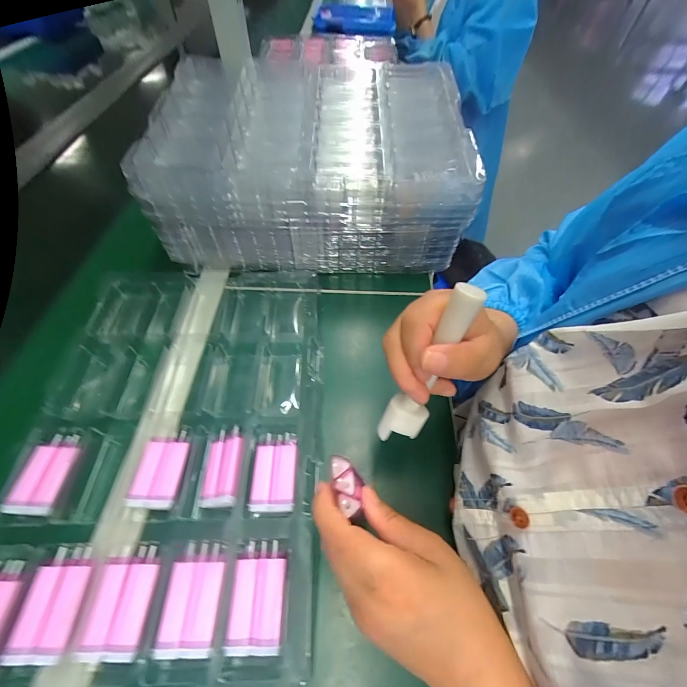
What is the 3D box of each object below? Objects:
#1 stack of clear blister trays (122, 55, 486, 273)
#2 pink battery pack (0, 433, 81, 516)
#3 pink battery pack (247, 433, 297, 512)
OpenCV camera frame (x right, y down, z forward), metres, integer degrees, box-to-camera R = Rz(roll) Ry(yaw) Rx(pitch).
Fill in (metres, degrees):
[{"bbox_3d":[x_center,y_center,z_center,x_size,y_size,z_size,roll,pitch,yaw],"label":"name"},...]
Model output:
[{"bbox_3d":[-0.046,-0.261,0.476,0.393,0.170,0.294,1,56,-1],"label":"stack of clear blister trays"},{"bbox_3d":[-0.279,0.123,0.301,0.042,0.016,0.070,2,56,0],"label":"pink battery pack"},{"bbox_3d":[-0.066,0.124,0.305,0.040,0.020,0.068,0,56,-1],"label":"pink battery pack"}]

